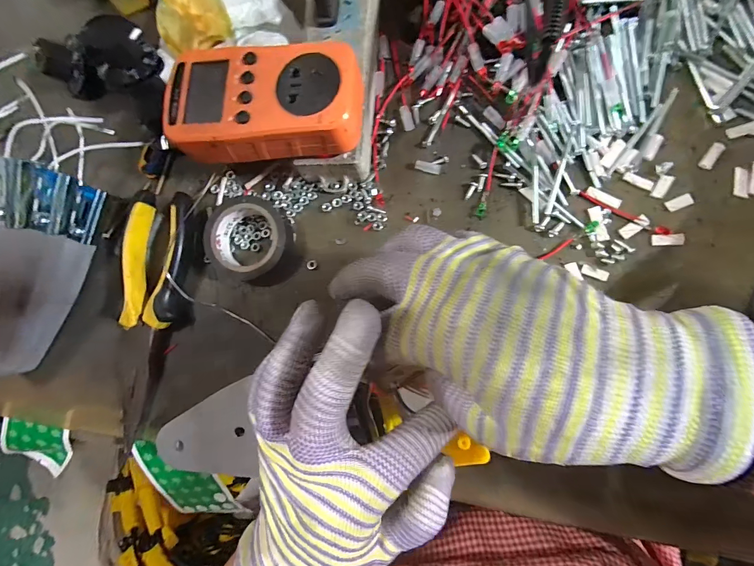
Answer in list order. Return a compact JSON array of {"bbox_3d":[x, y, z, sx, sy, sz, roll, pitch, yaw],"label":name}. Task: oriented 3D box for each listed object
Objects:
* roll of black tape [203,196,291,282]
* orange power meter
[{"bbox_3d":[-0.098,-0.032,0.250,0.057,0.025,0.061,-1,83,7],"label":"roll of black tape"},{"bbox_3d":[-0.073,-0.116,0.214,0.127,0.030,0.067,0,83,7],"label":"orange power meter"}]

